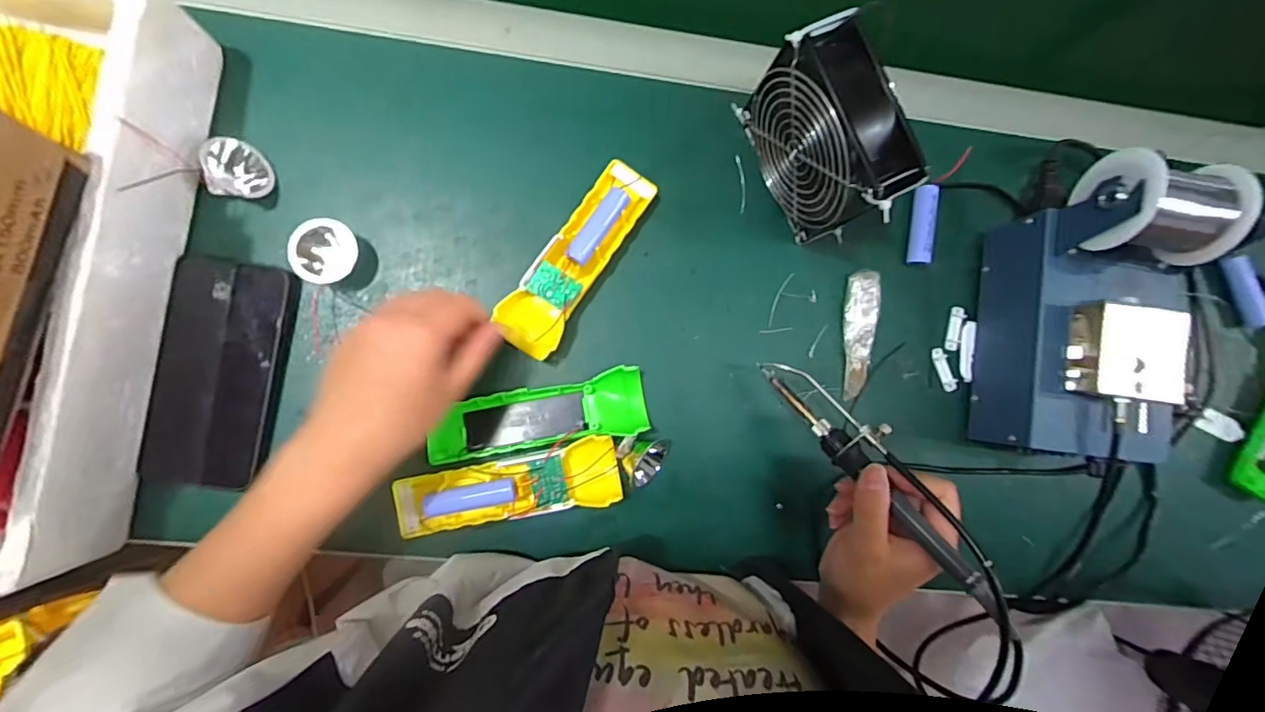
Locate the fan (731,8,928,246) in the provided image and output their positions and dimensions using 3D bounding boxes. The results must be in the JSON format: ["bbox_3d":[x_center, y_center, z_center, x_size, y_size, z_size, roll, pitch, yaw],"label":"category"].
[{"bbox_3d":[0.139,-0.155,0.394,0.050,0.122,0.129,-23,91,-5],"label":"fan"}]

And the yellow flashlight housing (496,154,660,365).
[{"bbox_3d":[-0.042,-0.076,0.412,0.048,0.024,0.160,35,86,-6],"label":"yellow flashlight housing"}]

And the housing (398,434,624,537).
[{"bbox_3d":[-0.092,0.098,0.402,0.163,0.032,0.047,-10,89,-8],"label":"housing"}]

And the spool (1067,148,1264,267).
[{"bbox_3d":[0.360,-0.102,0.365,0.073,0.066,0.068,9,86,-7],"label":"spool"}]

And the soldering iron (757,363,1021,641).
[{"bbox_3d":[0.161,0.075,0.344,0.034,0.016,0.208,-37,64,-2],"label":"soldering iron"}]

